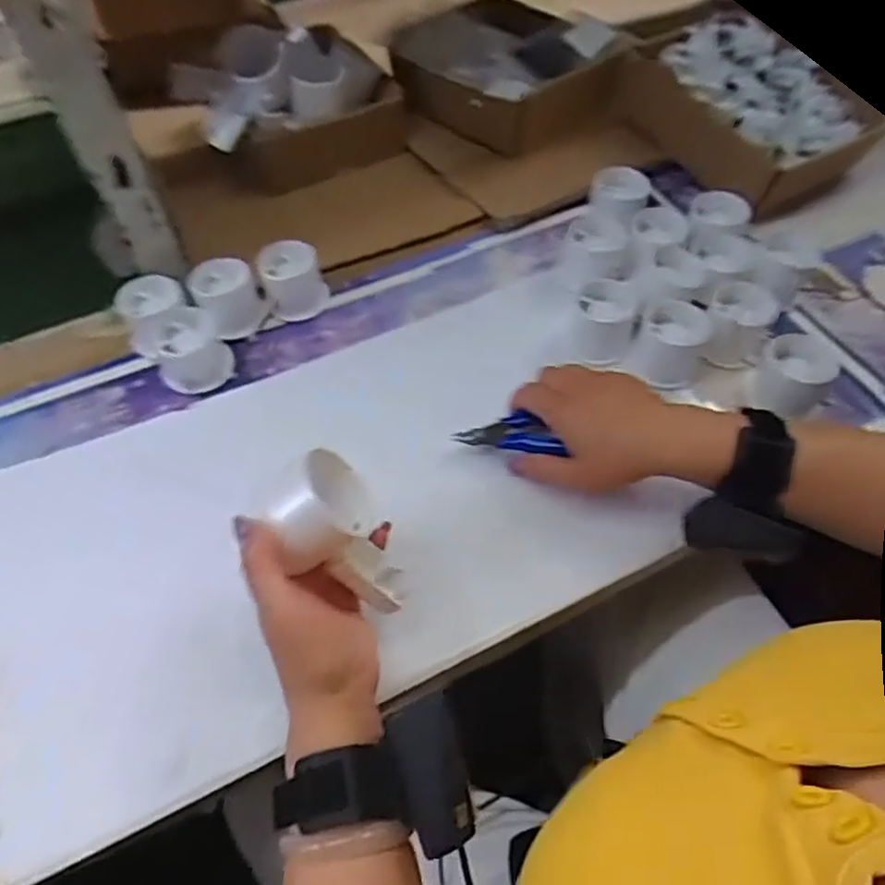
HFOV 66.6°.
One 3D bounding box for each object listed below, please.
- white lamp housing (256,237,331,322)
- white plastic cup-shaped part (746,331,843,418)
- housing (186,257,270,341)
[{"bbox_3d":[-0.136,-0.148,0.622,0.056,0.047,0.052,-15,56,-10],"label":"white lamp housing"},{"bbox_3d":[0.284,-0.054,0.544,0.057,0.046,0.065,31,61,21],"label":"white plastic cup-shaped part"},{"bbox_3d":[-0.190,-0.127,0.608,0.058,0.050,0.067,-23,58,-15],"label":"housing"}]

